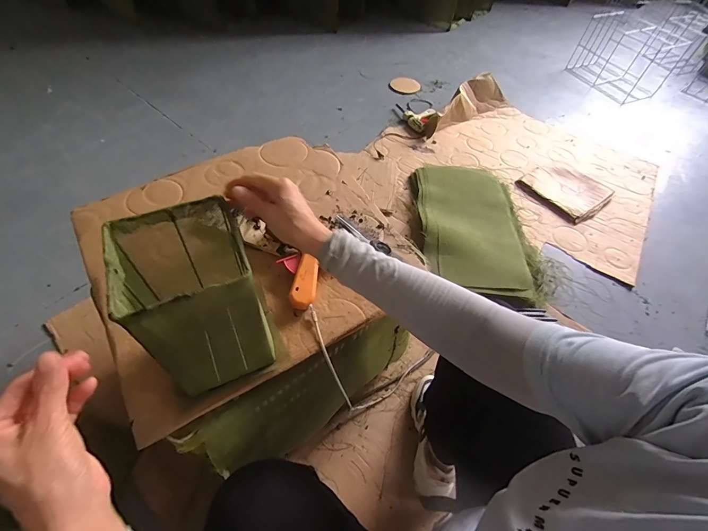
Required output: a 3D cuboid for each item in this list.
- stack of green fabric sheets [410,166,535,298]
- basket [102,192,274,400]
[{"bbox_3d":[0.411,-0.153,1.233,0.367,0.064,0.602,1,55,-4],"label":"stack of green fabric sheets"},{"bbox_3d":[-0.209,0.053,0.495,0.147,0.244,0.151,-21,59,-18],"label":"basket"}]

